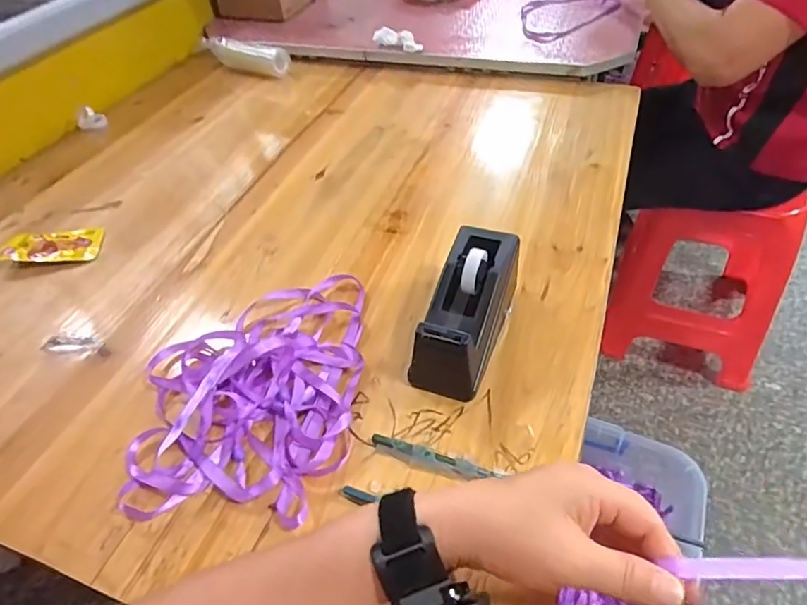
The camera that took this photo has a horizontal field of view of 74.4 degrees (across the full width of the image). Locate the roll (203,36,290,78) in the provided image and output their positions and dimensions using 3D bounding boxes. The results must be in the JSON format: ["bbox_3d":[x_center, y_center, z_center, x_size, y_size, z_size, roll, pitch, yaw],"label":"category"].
[{"bbox_3d":[-0.293,-0.451,0.974,0.198,0.049,0.058,21,51,24],"label":"roll"}]

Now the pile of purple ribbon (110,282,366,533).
[{"bbox_3d":[-0.132,0.062,0.461,0.185,0.032,0.245,0,46,6],"label":"pile of purple ribbon"}]

